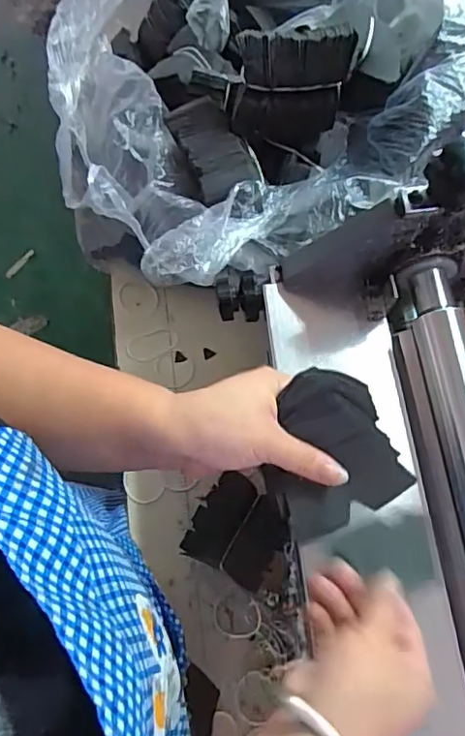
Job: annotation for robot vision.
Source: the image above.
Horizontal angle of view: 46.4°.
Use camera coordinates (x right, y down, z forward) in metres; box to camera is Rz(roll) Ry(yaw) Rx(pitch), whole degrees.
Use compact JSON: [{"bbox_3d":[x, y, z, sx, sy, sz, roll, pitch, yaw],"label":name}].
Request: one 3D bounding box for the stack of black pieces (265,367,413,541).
[{"bbox_3d":[0.059,0.055,0.358,0.086,0.009,0.103,-28,97,12],"label":"stack of black pieces"}]

